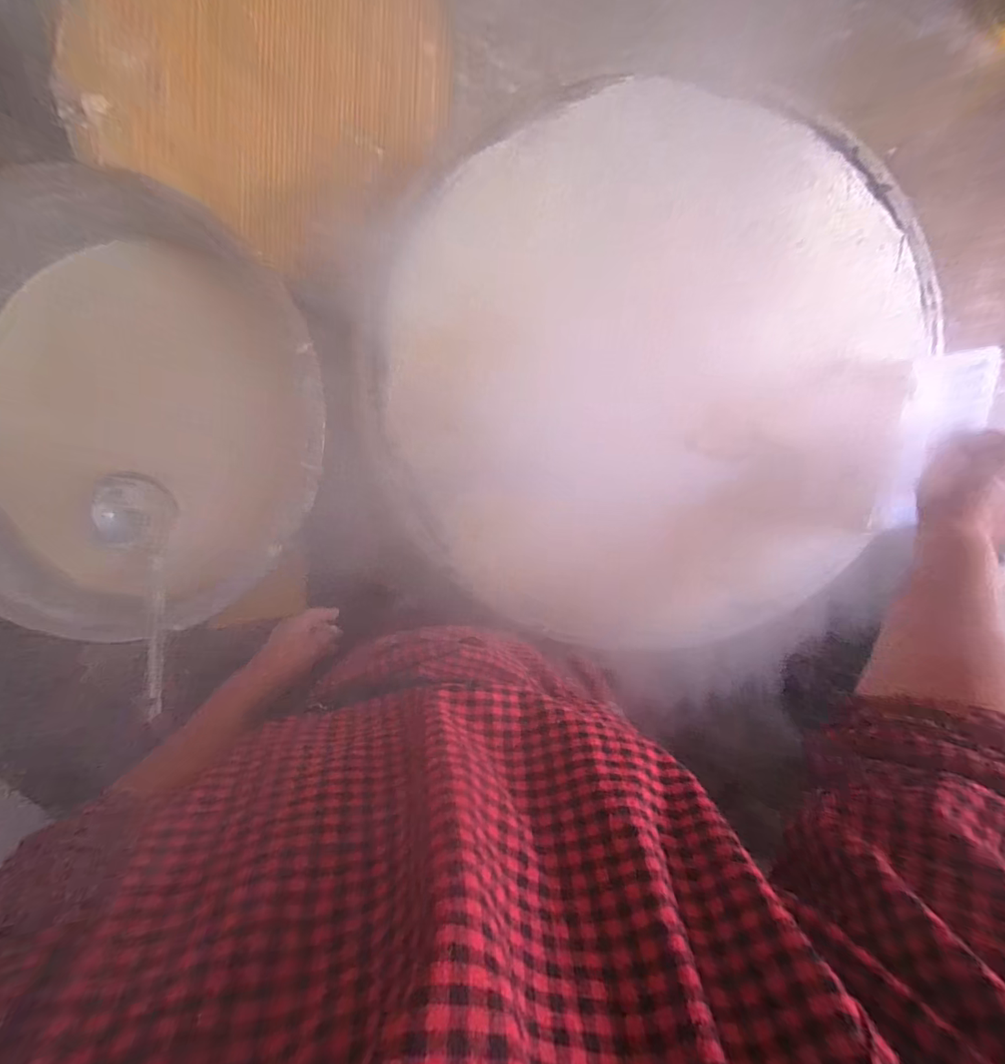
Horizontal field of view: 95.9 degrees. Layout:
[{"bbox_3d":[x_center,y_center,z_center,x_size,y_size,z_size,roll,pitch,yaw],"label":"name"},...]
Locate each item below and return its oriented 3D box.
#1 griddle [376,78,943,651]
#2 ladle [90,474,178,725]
[{"bbox_3d":[0.161,-0.162,0.513,0.564,0.061,0.573,0,94,2],"label":"griddle"},{"bbox_3d":[-0.465,0.070,0.590,0.096,0.062,0.358,-33,63,4],"label":"ladle"}]

